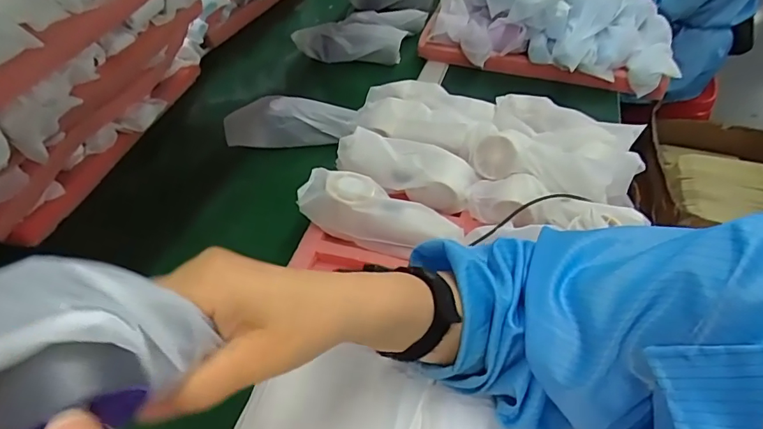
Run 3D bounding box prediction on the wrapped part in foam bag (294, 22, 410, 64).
[{"bbox_3d":[-0.057,-0.315,0.874,0.194,0.056,0.060,3,44,2],"label":"wrapped part in foam bag"}]

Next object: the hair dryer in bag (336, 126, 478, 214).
[{"bbox_3d":[0.029,-0.060,0.570,0.159,0.051,0.062,19,47,17],"label":"hair dryer in bag"}]

